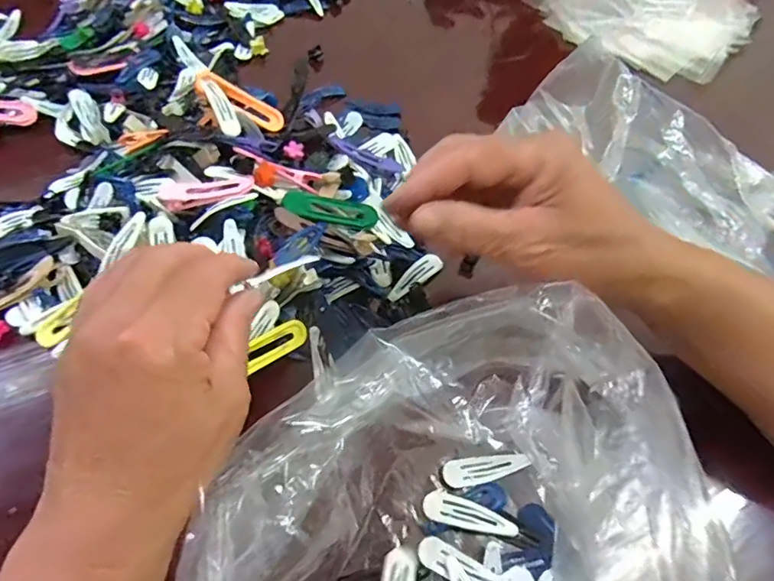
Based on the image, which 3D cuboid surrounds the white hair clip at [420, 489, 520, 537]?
[{"bbox_3d":[0.041,0.110,0.248,0.046,0.004,0.014,17,57,6],"label":"white hair clip"}]

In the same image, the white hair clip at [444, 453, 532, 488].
[{"bbox_3d":[0.051,0.092,0.260,0.044,0.005,0.013,-3,58,-7],"label":"white hair clip"}]

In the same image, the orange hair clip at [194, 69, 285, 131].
[{"bbox_3d":[-0.095,-0.124,0.330,0.058,0.007,0.018,28,52,-21],"label":"orange hair clip"}]

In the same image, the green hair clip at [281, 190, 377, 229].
[{"bbox_3d":[-0.034,-0.048,0.308,0.057,0.004,0.017,10,80,-9],"label":"green hair clip"}]

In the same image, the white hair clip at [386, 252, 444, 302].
[{"bbox_3d":[0.017,-0.008,0.316,0.040,0.004,0.014,-39,65,-5],"label":"white hair clip"}]

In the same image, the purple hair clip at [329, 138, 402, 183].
[{"bbox_3d":[-0.015,-0.093,0.350,0.053,0.010,0.018,21,50,-27],"label":"purple hair clip"}]

